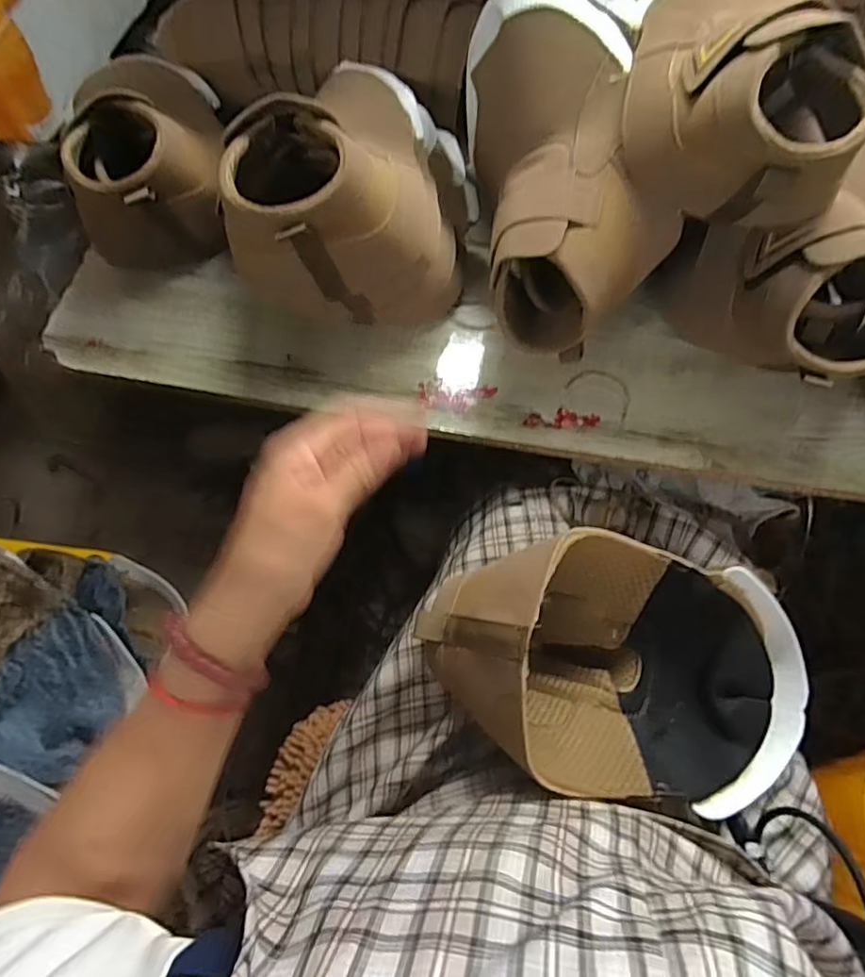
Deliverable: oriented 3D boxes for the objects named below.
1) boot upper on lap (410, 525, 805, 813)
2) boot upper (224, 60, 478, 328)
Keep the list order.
[{"bbox_3d":[0.136,0.123,0.395,0.272,0.119,0.156,8,68,5],"label":"boot upper on lap"},{"bbox_3d":[-0.052,-0.251,0.493,0.162,0.201,0.249,4,68,3],"label":"boot upper"}]

